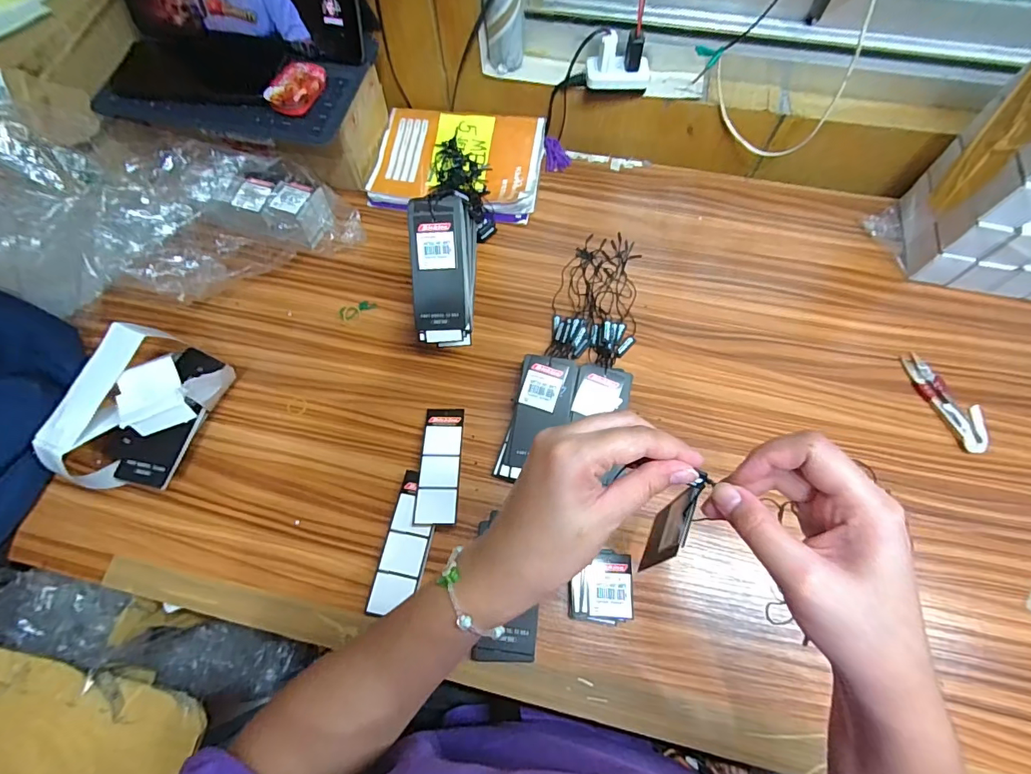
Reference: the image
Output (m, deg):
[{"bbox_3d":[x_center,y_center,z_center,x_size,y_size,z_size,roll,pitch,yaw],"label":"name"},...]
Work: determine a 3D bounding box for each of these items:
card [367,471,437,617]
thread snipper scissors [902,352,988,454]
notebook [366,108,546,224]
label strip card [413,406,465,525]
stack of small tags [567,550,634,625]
[{"bbox_3d":[-0.092,0.132,0.394,0.038,0.006,0.115,9,70,4],"label":"card"},{"bbox_3d":[0.431,0.011,0.456,0.041,0.008,0.107,-16,67,-6],"label":"thread snipper scissors"},{"bbox_3d":[-0.071,-0.283,0.581,0.205,0.030,0.143,10,67,5],"label":"notebook"},{"bbox_3d":[-0.069,0.069,0.428,0.037,0.006,0.117,2,53,-4],"label":"label strip card"},{"bbox_3d":[0.072,0.168,0.389,0.051,0.019,0.055,2,67,2],"label":"stack of small tags"}]

